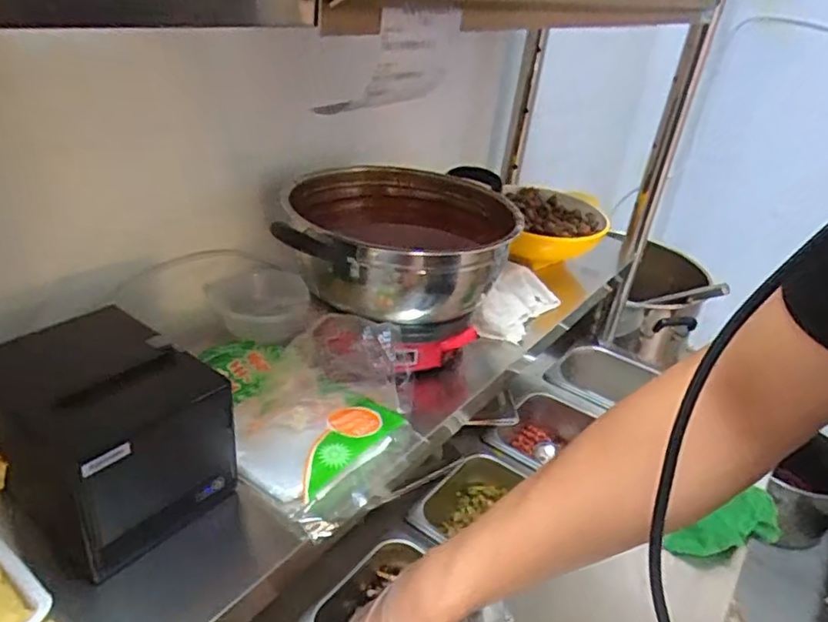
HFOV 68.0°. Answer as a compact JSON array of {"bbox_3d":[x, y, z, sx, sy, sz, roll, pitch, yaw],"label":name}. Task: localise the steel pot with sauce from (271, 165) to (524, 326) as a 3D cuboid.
[{"bbox_3d":[-0.015,-0.077,0.676,0.235,0.094,0.239,5,30,-3],"label":"steel pot with sauce"}]

